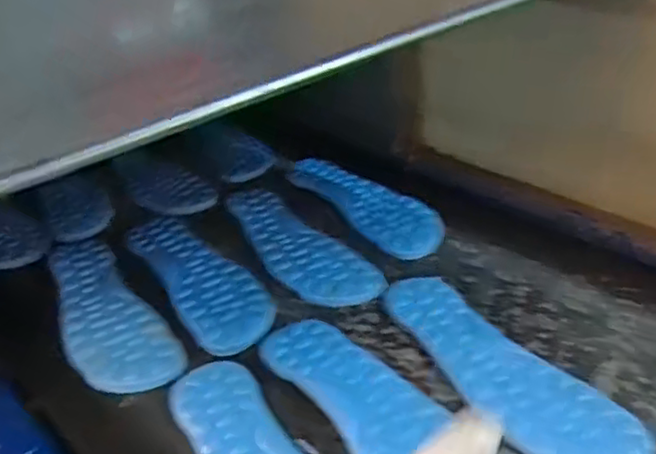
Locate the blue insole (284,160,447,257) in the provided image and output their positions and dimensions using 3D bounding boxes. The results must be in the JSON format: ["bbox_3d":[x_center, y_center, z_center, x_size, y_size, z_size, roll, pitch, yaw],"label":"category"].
[{"bbox_3d":[0.041,-0.033,0.810,0.086,0.011,0.254,-25,38,-27],"label":"blue insole"}]

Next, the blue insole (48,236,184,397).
[{"bbox_3d":[-0.231,0.078,0.678,0.088,0.012,0.278,-24,37,-26],"label":"blue insole"}]

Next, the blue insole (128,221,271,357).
[{"bbox_3d":[-0.133,0.050,0.709,0.085,0.018,0.245,-23,37,-25],"label":"blue insole"}]

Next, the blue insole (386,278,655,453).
[{"bbox_3d":[0.135,0.114,0.565,0.083,0.016,0.262,-22,36,-24],"label":"blue insole"}]

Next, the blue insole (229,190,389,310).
[{"bbox_3d":[-0.043,0.016,0.752,0.083,0.014,0.266,-25,37,-27],"label":"blue insole"}]

